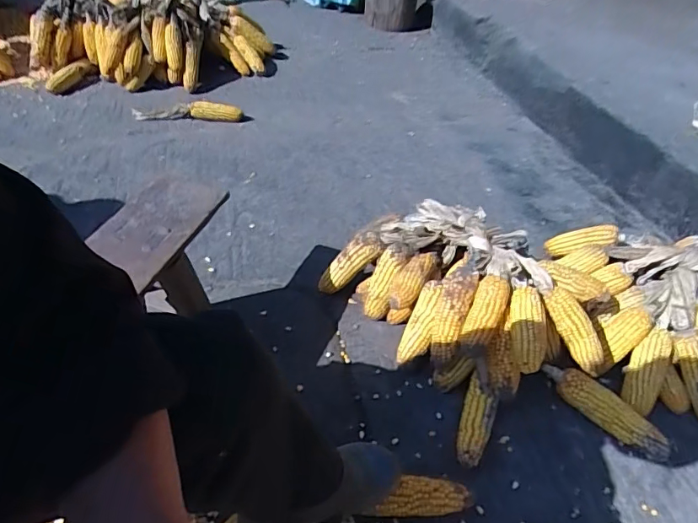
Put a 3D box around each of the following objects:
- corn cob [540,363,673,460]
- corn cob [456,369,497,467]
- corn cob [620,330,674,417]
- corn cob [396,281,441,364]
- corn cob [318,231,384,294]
[{"bbox_3d":[0.447,0.259,0.835,0.226,0.056,0.052,31,49,26],"label":"corn cob"},{"bbox_3d":[0.214,0.269,0.803,0.054,0.052,0.160,18,45,13],"label":"corn cob"},{"bbox_3d":[0.552,0.198,0.878,0.064,0.157,0.043,18,1,15],"label":"corn cob"},{"bbox_3d":[0.133,0.117,0.879,0.053,0.162,0.040,22,7,18],"label":"corn cob"},{"bbox_3d":[-0.003,0.003,0.975,0.050,0.175,0.046,29,32,-32],"label":"corn cob"}]

